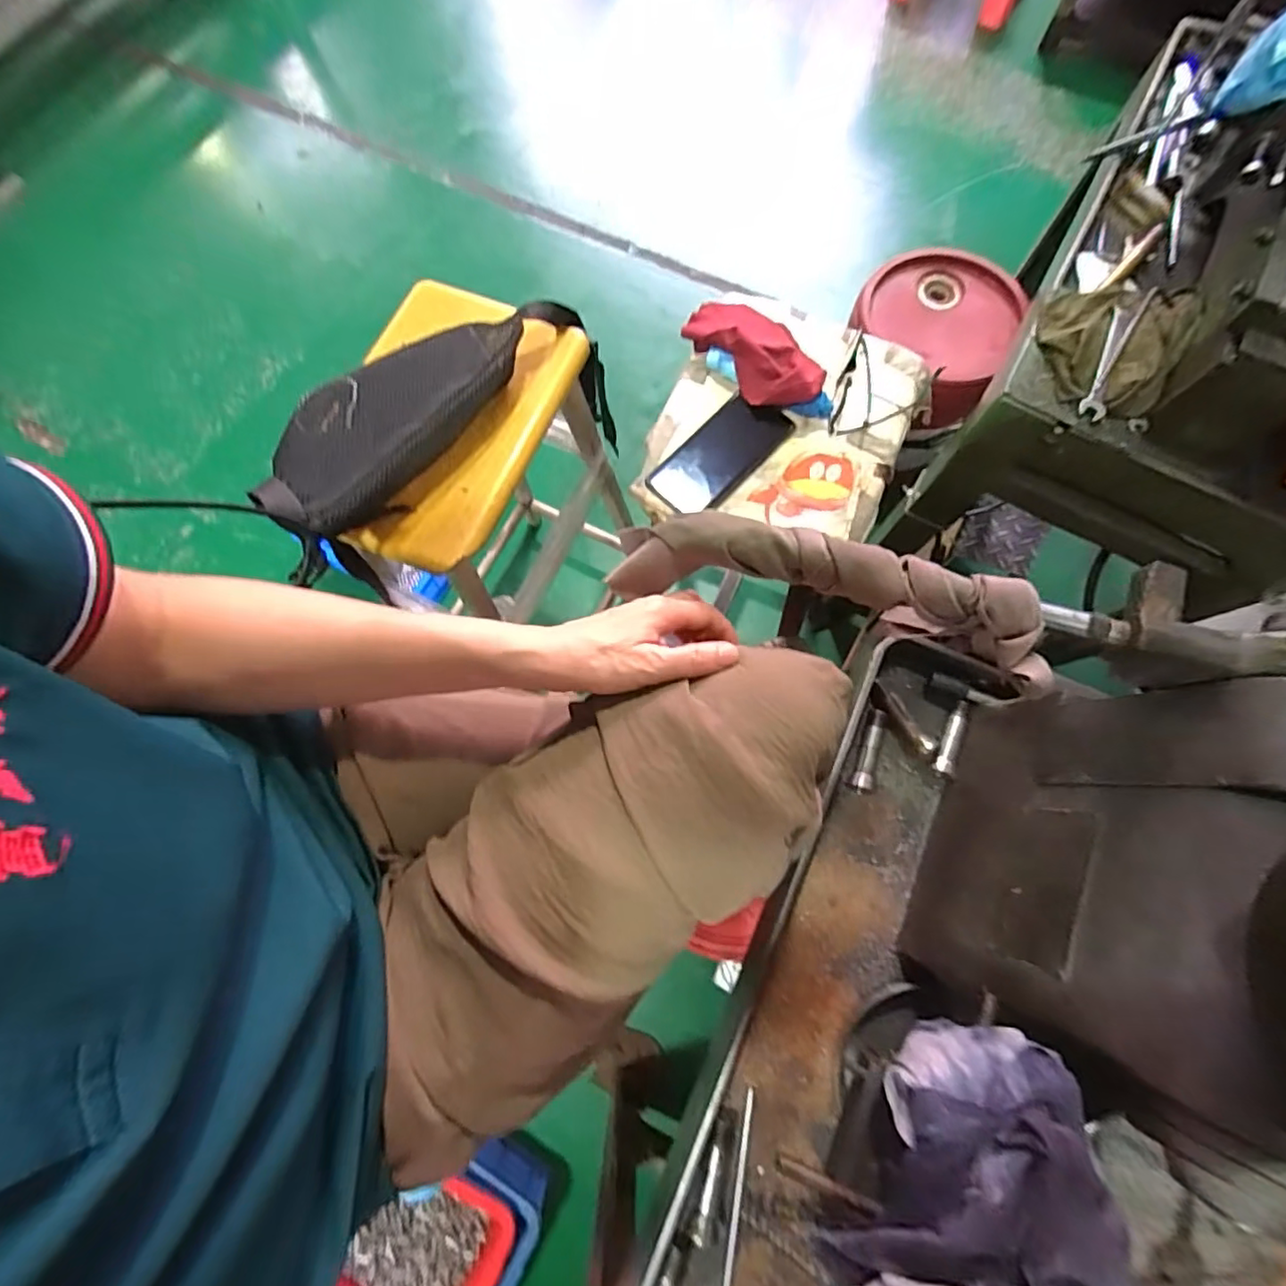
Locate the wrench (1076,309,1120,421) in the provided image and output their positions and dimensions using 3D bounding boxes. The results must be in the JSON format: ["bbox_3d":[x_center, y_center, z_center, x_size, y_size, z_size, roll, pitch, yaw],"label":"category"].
[{"bbox_3d":[0.474,-0.284,0.614,0.026,0.008,0.128,24,83,-4],"label":"wrench"}]

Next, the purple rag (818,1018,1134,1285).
[{"bbox_3d":[0.150,0.263,0.271,0.093,0.061,0.163,29,76,9],"label":"purple rag"}]

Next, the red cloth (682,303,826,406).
[{"bbox_3d":[0.119,-0.318,0.651,0.088,0.043,0.181,-37,76,-10],"label":"red cloth"}]

